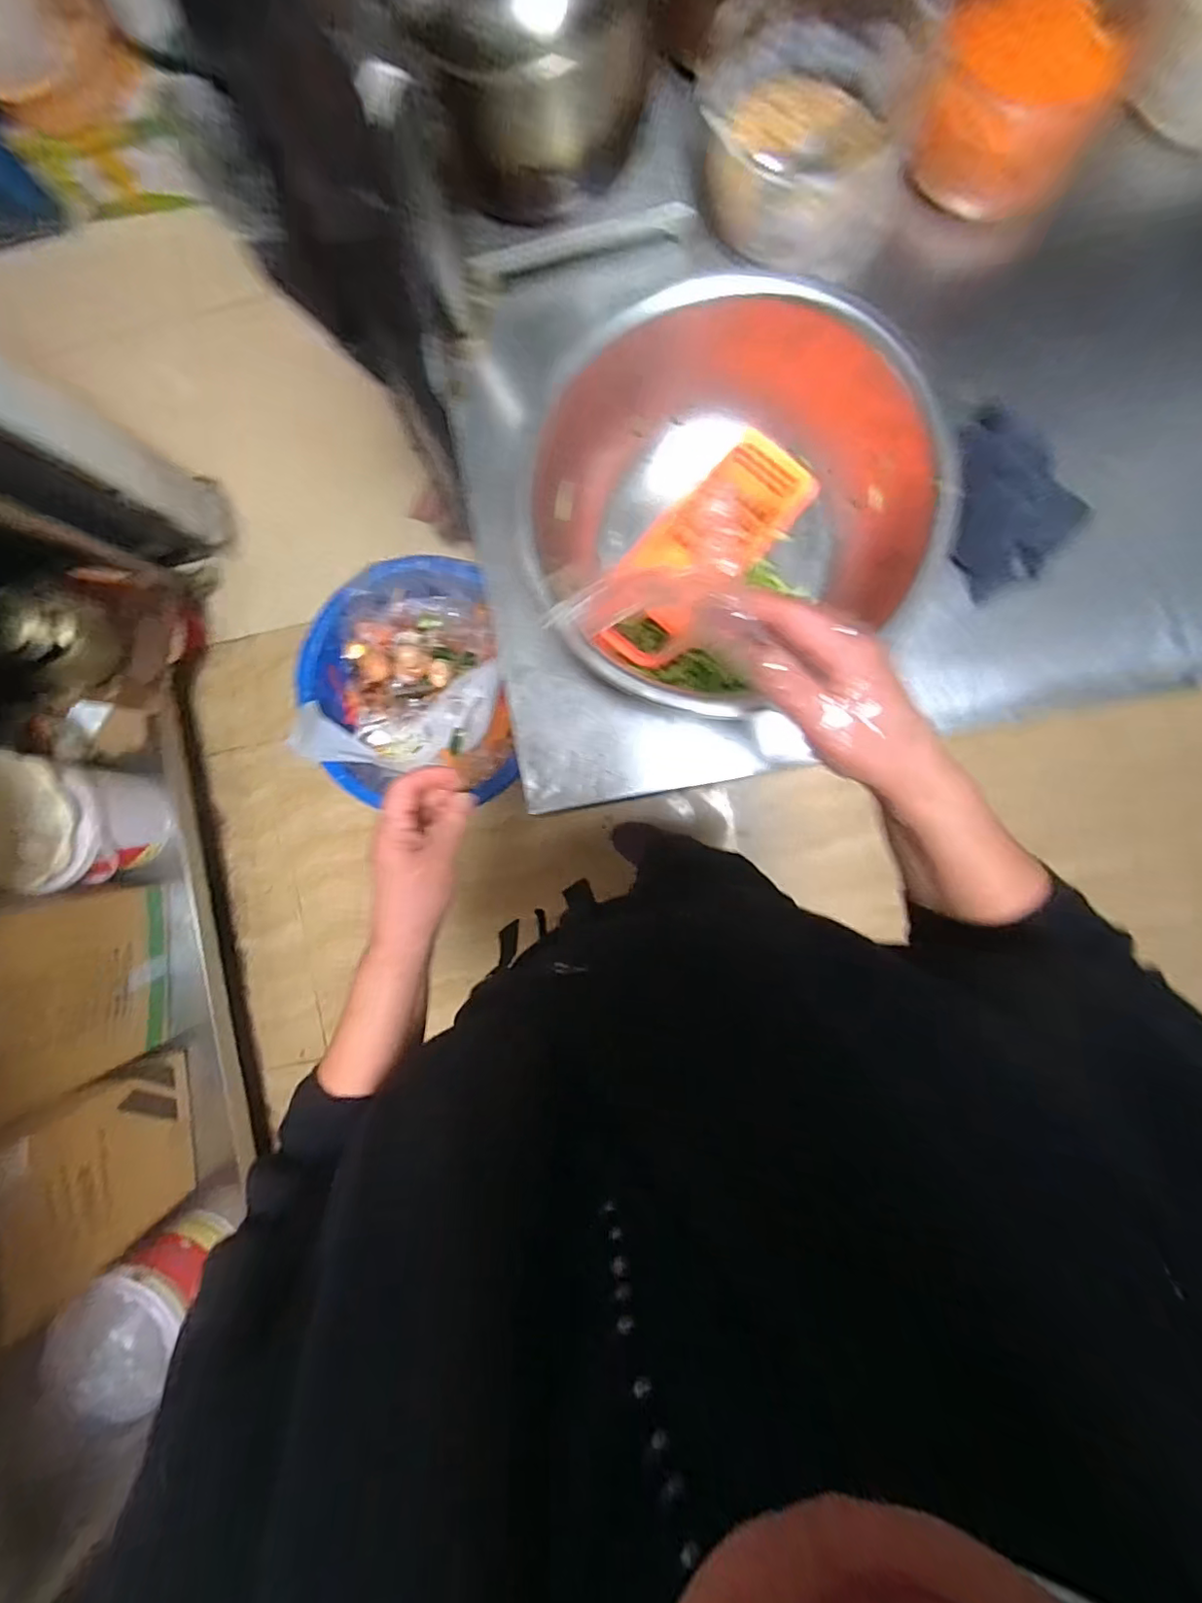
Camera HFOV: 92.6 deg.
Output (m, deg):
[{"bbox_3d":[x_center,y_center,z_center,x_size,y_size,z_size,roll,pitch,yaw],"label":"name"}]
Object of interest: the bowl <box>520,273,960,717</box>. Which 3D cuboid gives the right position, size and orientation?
[{"bbox_3d":[0.097,-0.257,0.501,0.322,0.122,0.289,-17,90,5],"label":"bowl"}]

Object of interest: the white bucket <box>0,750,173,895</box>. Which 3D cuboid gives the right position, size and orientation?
[{"bbox_3d":[-1.035,0.029,1.120,0.197,0.272,0.230,20,93,4],"label":"white bucket"}]

